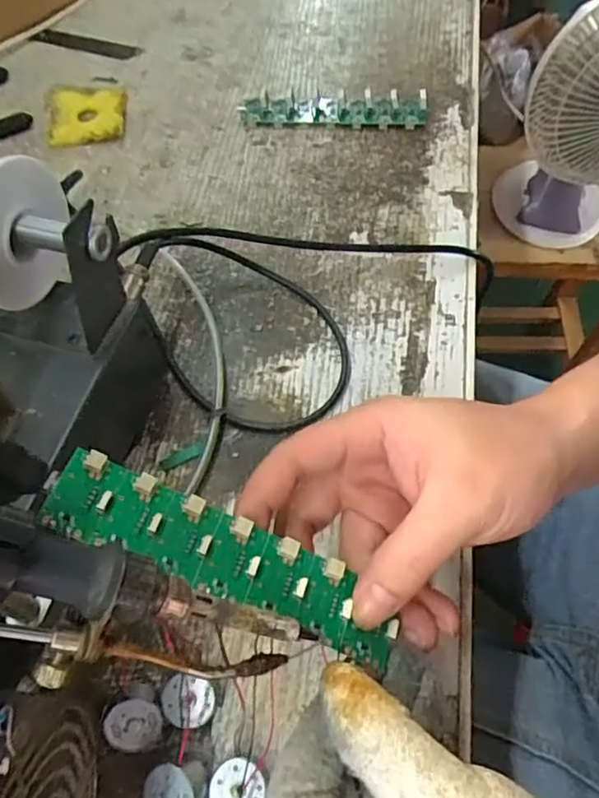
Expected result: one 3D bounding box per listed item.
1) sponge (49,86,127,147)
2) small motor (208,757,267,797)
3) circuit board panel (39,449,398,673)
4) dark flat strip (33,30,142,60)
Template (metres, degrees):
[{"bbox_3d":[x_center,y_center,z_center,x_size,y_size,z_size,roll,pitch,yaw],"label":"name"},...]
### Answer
[{"bbox_3d":[-0.165,-0.224,0.470,0.059,0.007,0.069,-6,62,-3],"label":"sponge"},{"bbox_3d":[-0.026,0.165,0.256,0.022,0.015,0.022,0,62,1],"label":"small motor"},{"bbox_3d":[-0.026,0.060,0.226,0.137,0.005,0.030,27,64,-5],"label":"circuit board panel"},{"bbox_3d":[-0.181,-0.301,0.513,0.098,0.004,0.016,14,63,8],"label":"dark flat strip"}]

